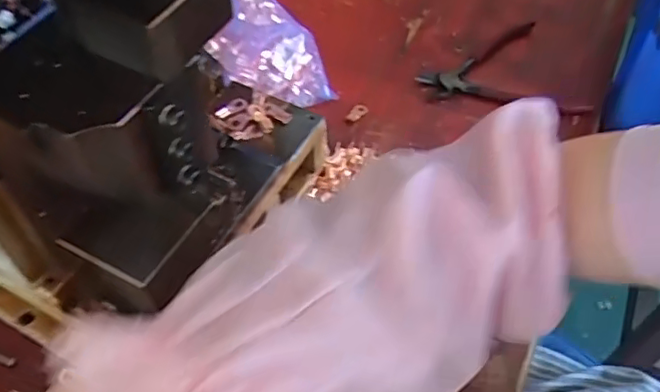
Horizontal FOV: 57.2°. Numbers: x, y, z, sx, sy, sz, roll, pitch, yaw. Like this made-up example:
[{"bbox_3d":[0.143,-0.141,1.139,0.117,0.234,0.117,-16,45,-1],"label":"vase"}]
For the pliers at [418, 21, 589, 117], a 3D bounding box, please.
[{"bbox_3d":[0.167,-0.099,0.542,0.137,0.016,0.115,-26,59,-21],"label":"pliers"}]

